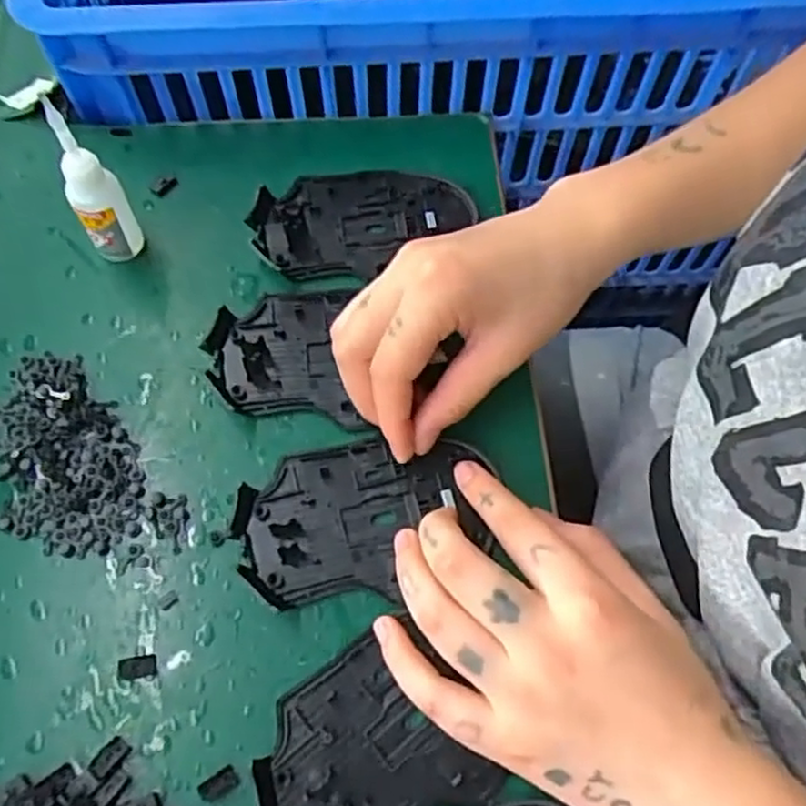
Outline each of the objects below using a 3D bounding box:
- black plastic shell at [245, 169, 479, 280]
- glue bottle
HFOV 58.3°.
[{"bbox_3d":[-0.021,-0.099,0.386,0.115,0.011,0.062,-10,66,-7],"label":"black plastic shell"},{"bbox_3d":[-0.144,-0.100,0.337,0.023,0.095,0.020,-23,68,-12],"label":"glue bottle"}]

